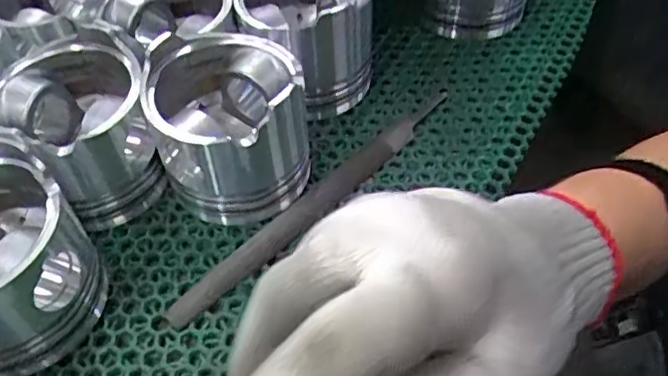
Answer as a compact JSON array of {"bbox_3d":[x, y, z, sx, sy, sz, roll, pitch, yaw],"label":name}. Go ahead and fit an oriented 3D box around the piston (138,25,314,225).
[{"bbox_3d":[-0.062,-0.040,0.376,0.089,0.088,0.088,-2,50,3],"label":"piston"}]

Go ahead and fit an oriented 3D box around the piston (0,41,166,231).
[{"bbox_3d":[-0.155,-0.033,0.379,0.086,0.094,0.096,-37,57,-24],"label":"piston"}]

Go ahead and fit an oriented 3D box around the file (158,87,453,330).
[{"bbox_3d":[-0.004,0.004,0.391,0.020,0.005,0.240,35,61,28],"label":"file"}]

